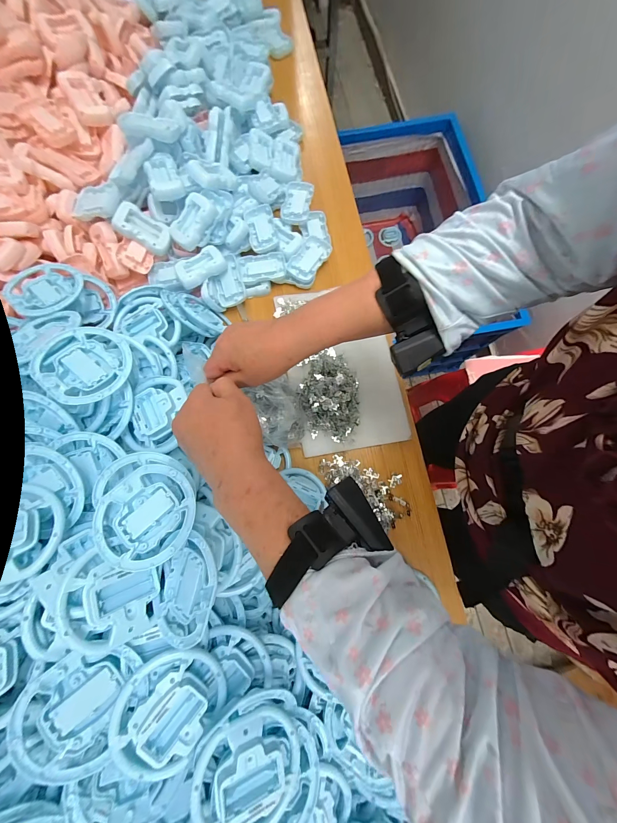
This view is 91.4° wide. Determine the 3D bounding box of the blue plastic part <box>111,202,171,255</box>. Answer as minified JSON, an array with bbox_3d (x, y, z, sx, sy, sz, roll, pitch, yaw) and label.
[{"bbox_3d":[-0.281,-0.311,0.515,0.084,0.023,0.051,22,81,-33],"label":"blue plastic part"}]

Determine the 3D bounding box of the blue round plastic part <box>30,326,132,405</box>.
[{"bbox_3d":[-0.275,-0.055,0.371,0.102,0.020,0.102,-14,68,-17],"label":"blue round plastic part"}]

